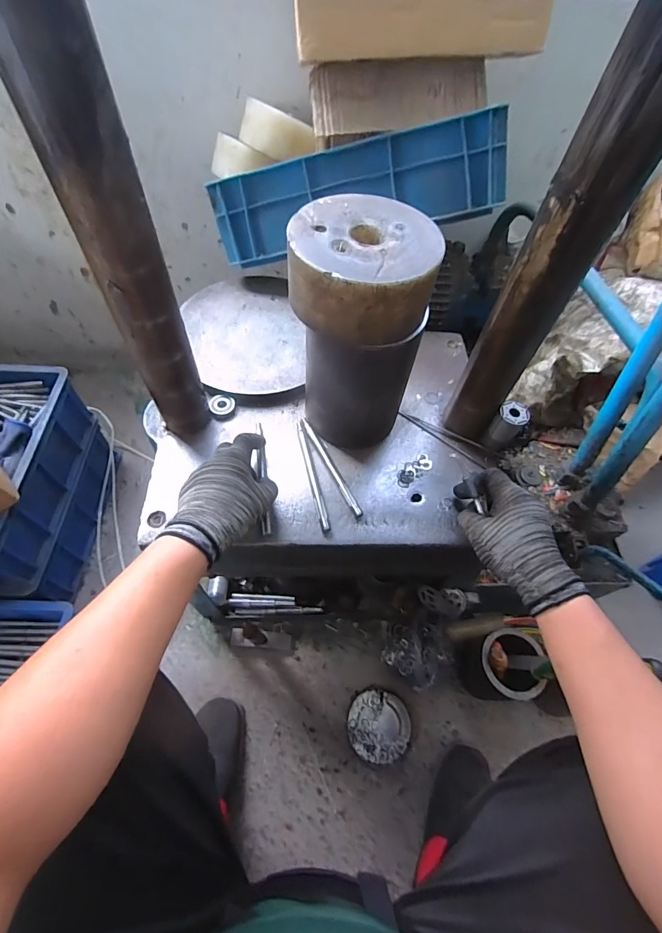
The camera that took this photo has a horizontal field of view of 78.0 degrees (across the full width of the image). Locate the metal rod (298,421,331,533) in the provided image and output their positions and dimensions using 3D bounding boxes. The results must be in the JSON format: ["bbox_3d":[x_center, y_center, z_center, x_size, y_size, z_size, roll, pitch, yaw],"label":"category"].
[{"bbox_3d":[-0.025,0.011,0.534,0.011,0.011,0.161,-11,60,-10],"label":"metal rod"}]

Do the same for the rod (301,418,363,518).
[{"bbox_3d":[-0.001,-0.001,0.539,0.012,0.010,0.161,-23,63,-17],"label":"rod"}]

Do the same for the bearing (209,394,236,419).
[{"bbox_3d":[-0.153,-0.086,0.580,0.034,0.013,0.036,2,59,-3],"label":"bearing"}]

